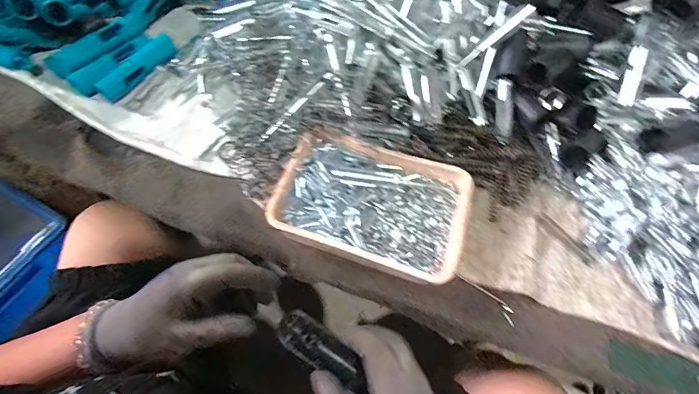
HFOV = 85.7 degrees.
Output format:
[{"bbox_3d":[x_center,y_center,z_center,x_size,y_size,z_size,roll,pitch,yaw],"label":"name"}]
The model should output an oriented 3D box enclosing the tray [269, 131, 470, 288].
[{"bbox_3d":[0.026,0.005,0.419,0.200,0.029,0.139,17,61,6],"label":"tray"}]

